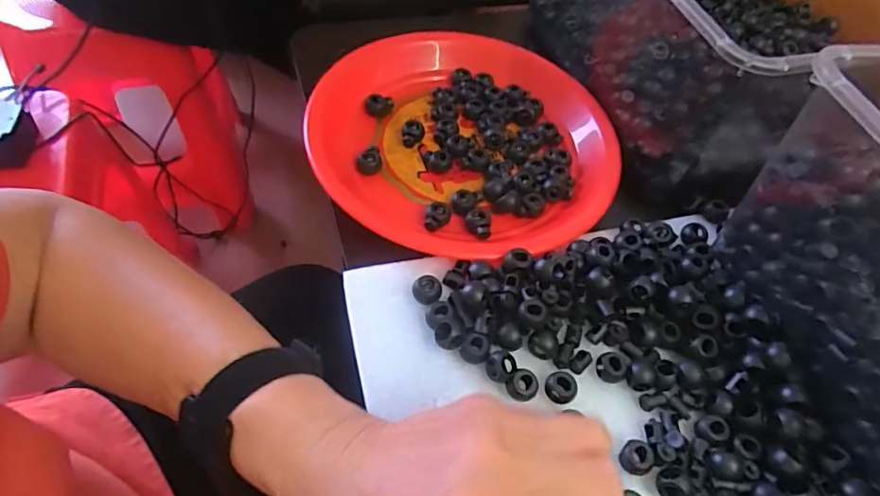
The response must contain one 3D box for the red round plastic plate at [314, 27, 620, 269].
[{"bbox_3d":[0.020,-0.087,0.426,0.217,0.031,0.230,3,54,-5],"label":"red round plastic plate"}]

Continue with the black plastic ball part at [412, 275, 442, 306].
[{"bbox_3d":[-0.008,0.025,0.338,0.019,0.014,0.014,27,56,12],"label":"black plastic ball part"}]

